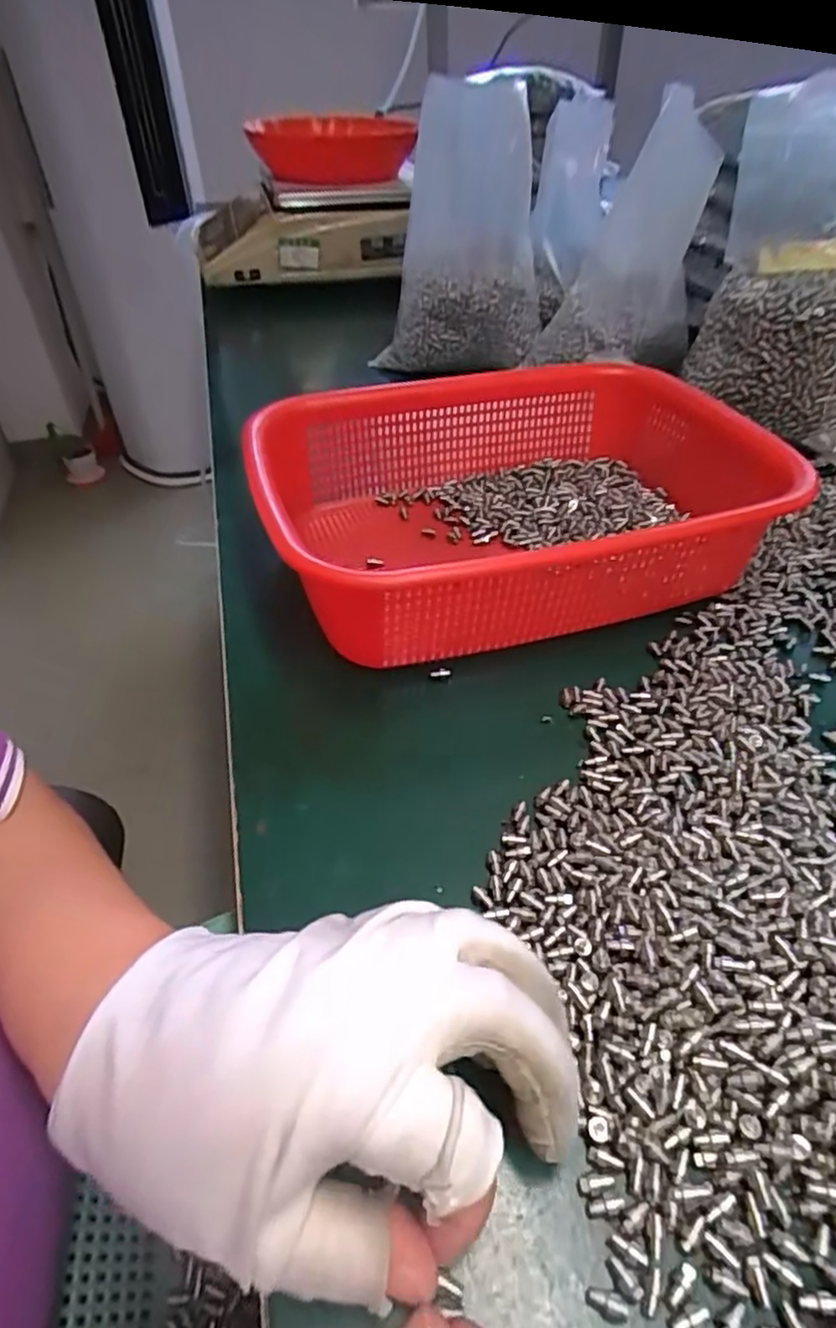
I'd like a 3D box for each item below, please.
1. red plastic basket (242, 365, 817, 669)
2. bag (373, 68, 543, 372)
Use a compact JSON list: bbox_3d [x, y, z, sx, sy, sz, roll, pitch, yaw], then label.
[{"bbox_3d":[0.060,-0.100,0.398,0.289,0.071,0.214,-14,45,-13],"label":"red plastic basket"},{"bbox_3d":[0.034,-0.377,0.602,0.146,0.222,0.065,9,44,10],"label":"bag"}]

